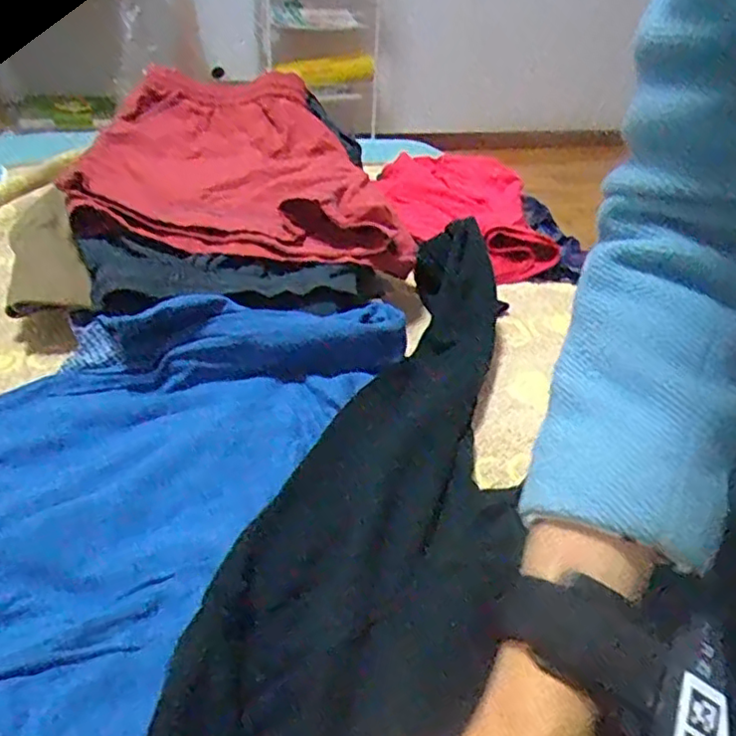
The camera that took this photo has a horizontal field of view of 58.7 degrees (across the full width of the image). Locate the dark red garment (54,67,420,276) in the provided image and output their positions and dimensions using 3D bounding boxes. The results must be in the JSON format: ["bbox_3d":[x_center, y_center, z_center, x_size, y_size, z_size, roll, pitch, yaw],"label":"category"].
[{"bbox_3d":[-0.121,-0.212,0.683,0.288,0.081,0.390,-1,35,-7],"label":"dark red garment"}]

